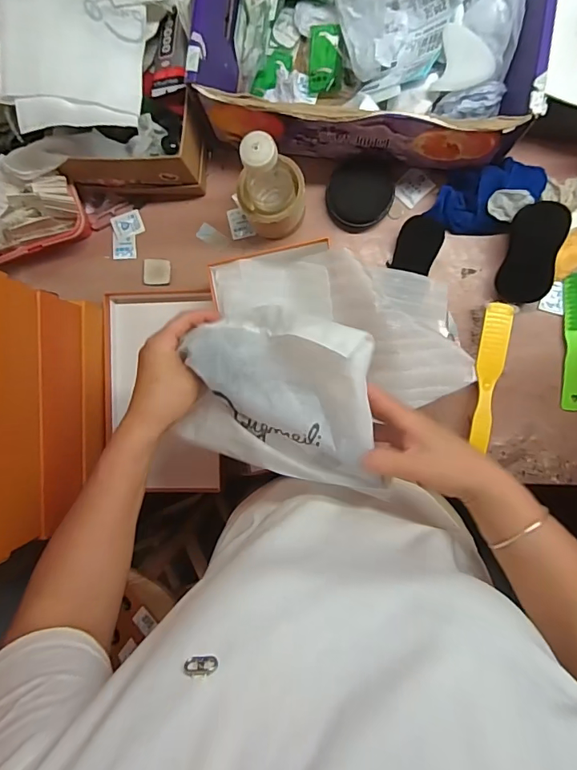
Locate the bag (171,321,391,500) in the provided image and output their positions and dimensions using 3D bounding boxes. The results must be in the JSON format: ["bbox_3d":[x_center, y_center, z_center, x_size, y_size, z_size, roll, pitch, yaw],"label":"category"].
[{"bbox_3d":[-0.009,0.018,0.412,0.194,0.091,0.141,6,92,4],"label":"bag"}]

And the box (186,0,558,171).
[{"bbox_3d":[0.102,-0.473,0.569,0.406,0.127,0.332,5,92,4],"label":"box"}]

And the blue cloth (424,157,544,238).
[{"bbox_3d":[0.274,-0.256,0.618,0.158,0.047,0.090,-3,91,5],"label":"blue cloth"}]

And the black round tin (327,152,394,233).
[{"bbox_3d":[0.102,-0.271,0.644,0.089,0.056,0.090,0,92,5],"label":"black round tin"}]

